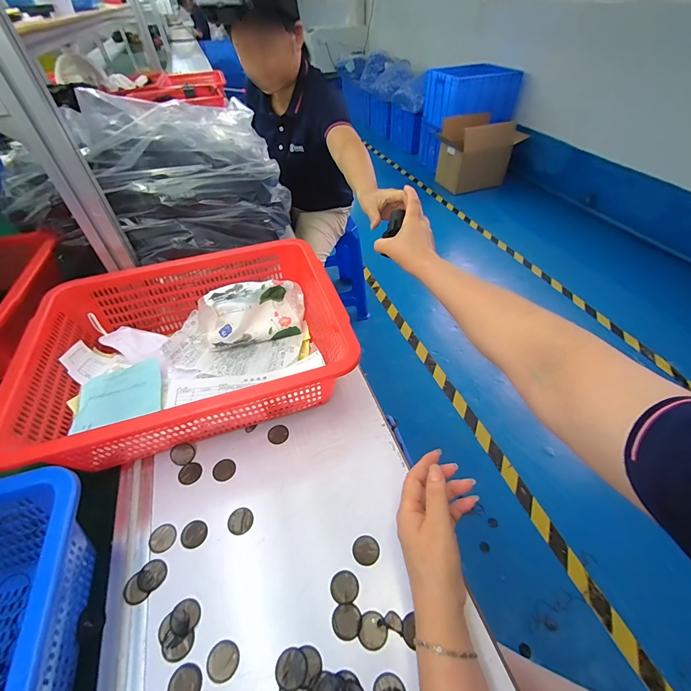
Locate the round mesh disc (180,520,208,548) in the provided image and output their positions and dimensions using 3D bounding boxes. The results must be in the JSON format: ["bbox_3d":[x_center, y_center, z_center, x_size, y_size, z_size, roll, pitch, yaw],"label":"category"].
[{"bbox_3d":[-0.167,0.207,0.377,0.028,0.004,0.027,-1,46,1],"label":"round mesh disc"}]

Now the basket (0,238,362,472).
[{"bbox_3d":[-0.209,0.000,0.497,0.390,0.121,0.306,-16,48,-13],"label":"basket"}]

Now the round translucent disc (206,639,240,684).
[{"bbox_3d":[-0.110,0.281,0.306,0.027,0.004,0.028,-1,46,1],"label":"round translucent disc"}]

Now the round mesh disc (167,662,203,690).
[{"bbox_3d":[-0.138,0.293,0.296,0.027,0.004,0.028,-1,46,1],"label":"round mesh disc"}]

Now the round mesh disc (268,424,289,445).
[{"bbox_3d":[-0.091,0.118,0.461,0.027,0.004,0.028,-1,46,1],"label":"round mesh disc"}]

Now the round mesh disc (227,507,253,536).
[{"bbox_3d":[-0.119,0.197,0.387,0.027,0.004,0.028,-1,46,1],"label":"round mesh disc"}]

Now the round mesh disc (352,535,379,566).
[{"bbox_3d":[0.022,0.217,0.364,0.027,0.004,0.028,-1,46,1],"label":"round mesh disc"}]

